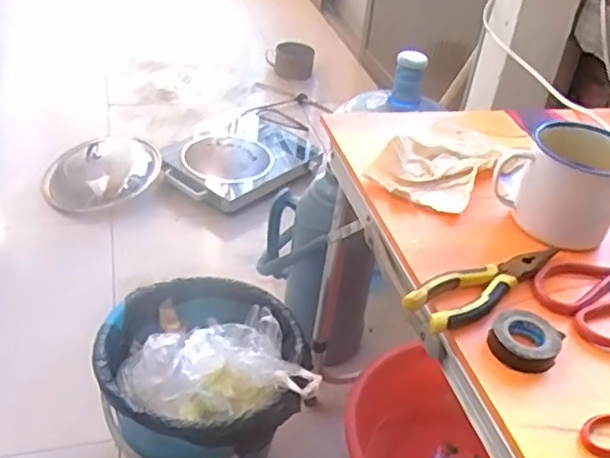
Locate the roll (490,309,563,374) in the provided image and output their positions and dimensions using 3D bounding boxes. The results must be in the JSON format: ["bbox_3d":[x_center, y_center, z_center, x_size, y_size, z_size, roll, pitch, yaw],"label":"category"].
[{"bbox_3d":[0.181,0.091,0.532,0.052,0.019,0.054,25,40,21],"label":"roll"}]

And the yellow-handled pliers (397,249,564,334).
[{"bbox_3d":[0.167,0.048,0.585,0.175,0.013,0.047,-18,44,-30],"label":"yellow-handled pliers"}]

